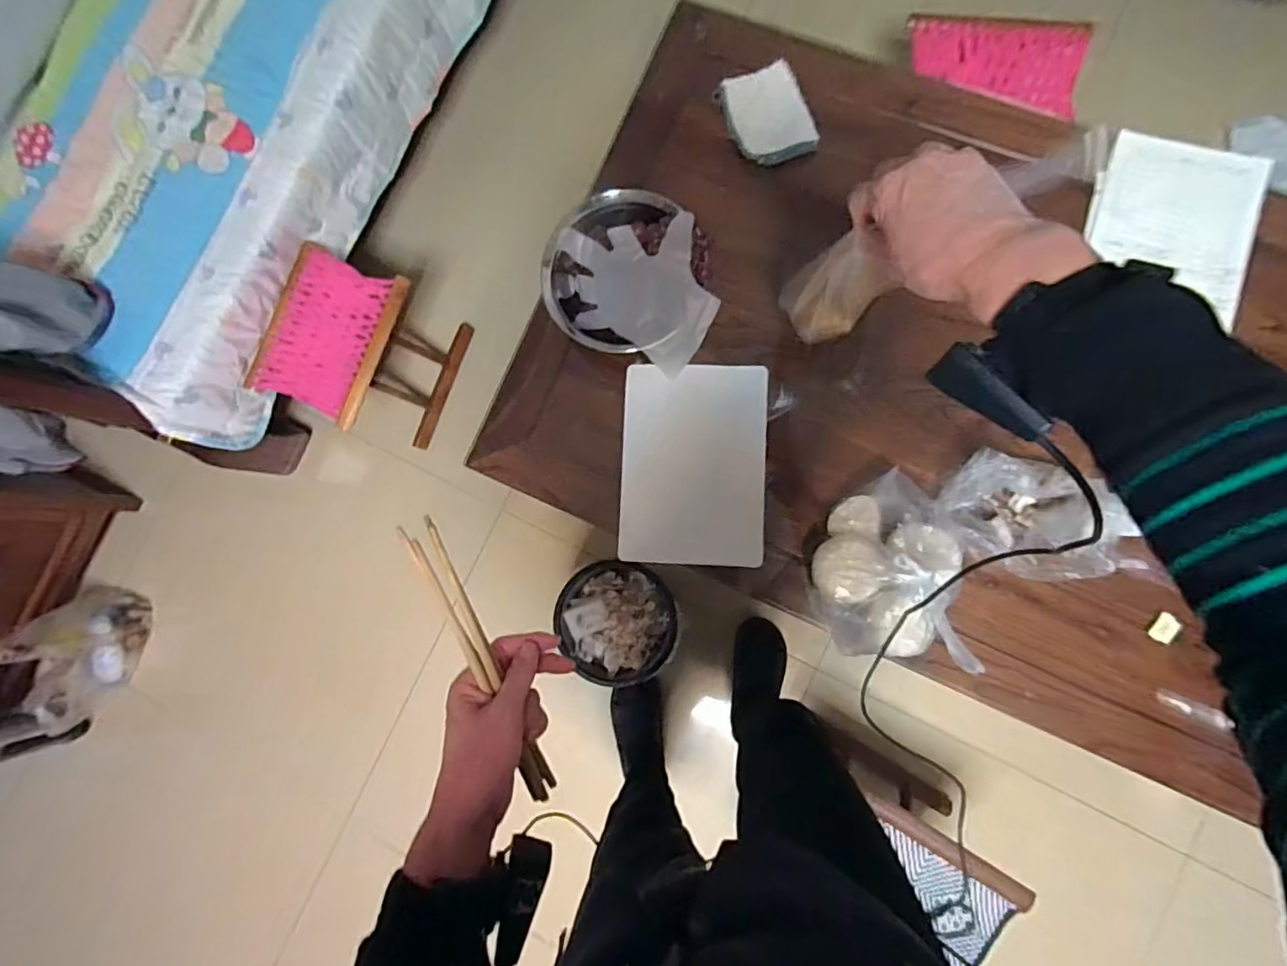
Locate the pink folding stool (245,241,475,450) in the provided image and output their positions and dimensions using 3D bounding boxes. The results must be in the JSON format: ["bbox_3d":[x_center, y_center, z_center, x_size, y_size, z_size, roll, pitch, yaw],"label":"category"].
[{"bbox_3d":[-0.608,-0.280,1.297,0.250,0.324,0.316,24,87,9],"label":"pink folding stool"}]

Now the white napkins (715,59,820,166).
[{"bbox_3d":[0.180,-0.539,0.855,0.104,0.030,0.144,-24,81,4],"label":"white napkins"}]

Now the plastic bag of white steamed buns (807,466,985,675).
[{"bbox_3d":[0.311,0.102,0.720,0.178,0.087,0.234,14,85,8],"label":"plastic bag of white steamed buns"}]

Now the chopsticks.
[{"bbox_3d":[-0.115,0.140,0.436,0.018,0.024,0.246,-18,106,4],"label":"chopsticks"}]

